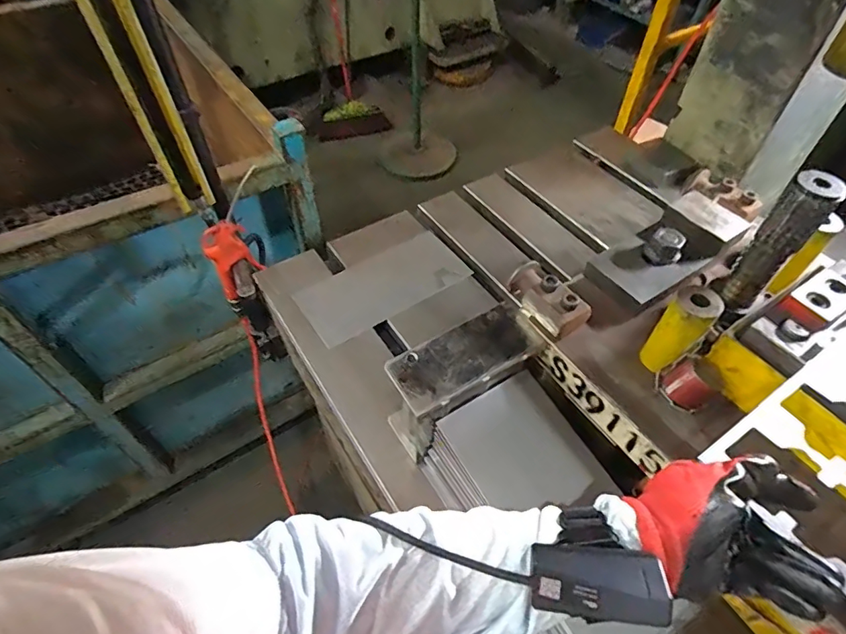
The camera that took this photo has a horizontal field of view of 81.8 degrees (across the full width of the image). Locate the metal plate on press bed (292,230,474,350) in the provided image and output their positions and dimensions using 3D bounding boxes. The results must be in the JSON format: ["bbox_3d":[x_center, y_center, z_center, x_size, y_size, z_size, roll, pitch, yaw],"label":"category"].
[{"bbox_3d":[-0.059,-0.052,0.752,0.256,0.009,0.125,-28,55,-22],"label":"metal plate on press bed"}]

